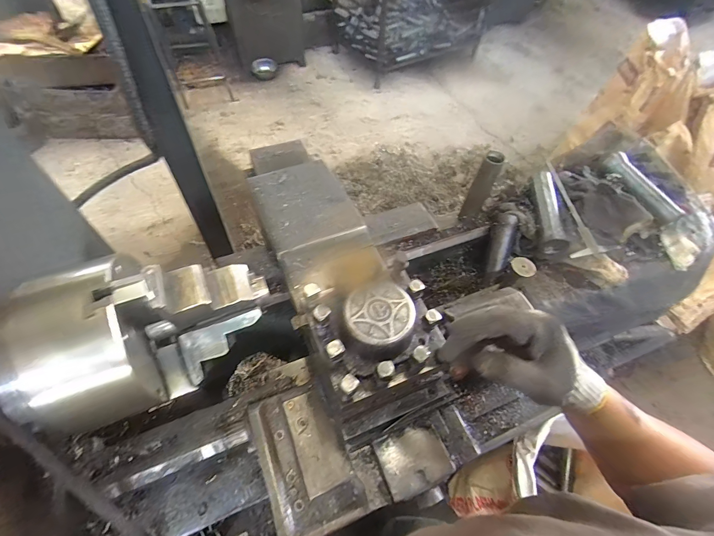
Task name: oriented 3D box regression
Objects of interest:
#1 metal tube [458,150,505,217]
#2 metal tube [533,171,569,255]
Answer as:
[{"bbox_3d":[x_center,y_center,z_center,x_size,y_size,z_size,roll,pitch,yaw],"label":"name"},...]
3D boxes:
[{"bbox_3d":[0.275,-0.180,0.765,0.041,0.171,0.033,23,58,11],"label":"metal tube"},{"bbox_3d":[0.421,-0.131,0.766,0.046,0.043,0.200,3,68,-2],"label":"metal tube"}]

